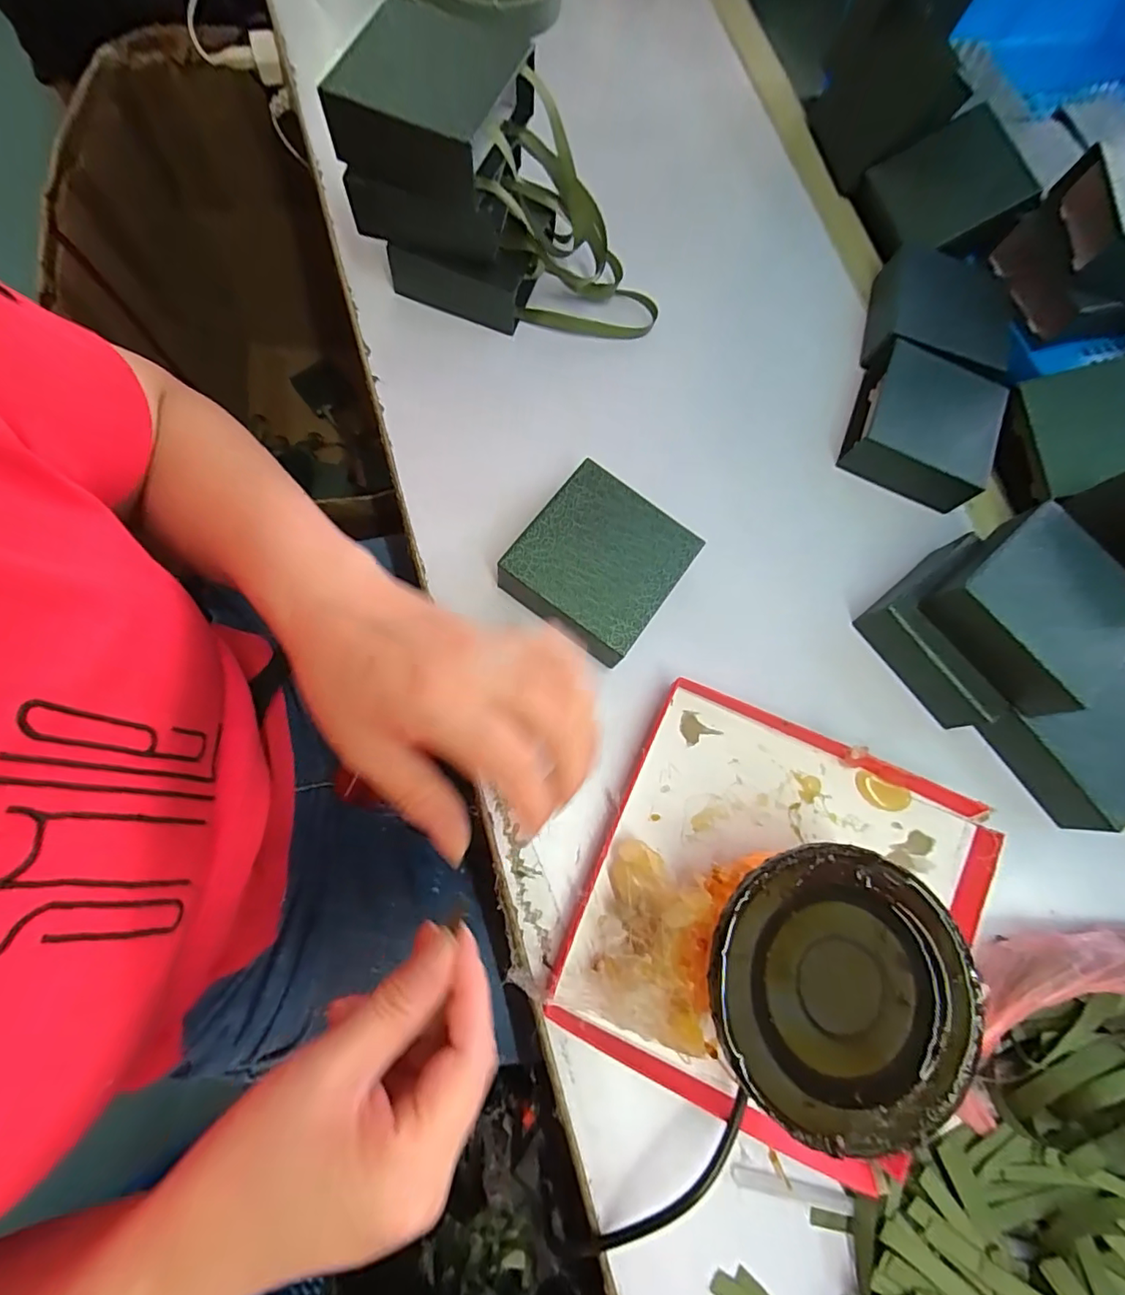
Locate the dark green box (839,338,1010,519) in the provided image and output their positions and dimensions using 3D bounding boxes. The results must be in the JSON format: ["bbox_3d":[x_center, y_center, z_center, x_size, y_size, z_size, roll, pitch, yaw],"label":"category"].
[{"bbox_3d":[0.264,-0.160,0.401,0.095,0.041,0.106,25,75,1],"label":"dark green box"}]

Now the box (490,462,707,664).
[{"bbox_3d":[0.022,-0.049,0.334,0.088,0.036,0.098,36,74,3],"label":"box"}]

